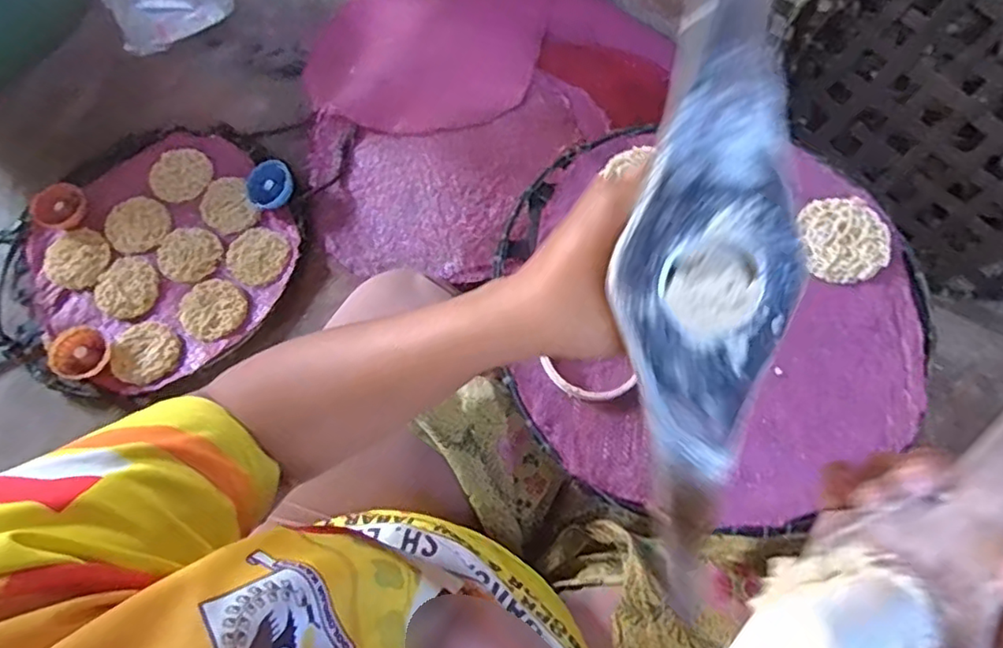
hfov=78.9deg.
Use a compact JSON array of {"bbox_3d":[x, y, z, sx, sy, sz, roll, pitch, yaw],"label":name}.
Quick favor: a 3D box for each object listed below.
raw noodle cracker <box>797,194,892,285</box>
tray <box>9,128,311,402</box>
[{"bbox_3d":[0.295,-0.074,0.527,0.070,0.014,0.079,-1,69,0],"label":"raw noodle cracker"},{"bbox_3d":[-0.425,-0.085,0.761,0.325,0.043,0.361,39,74,14],"label":"tray"}]

